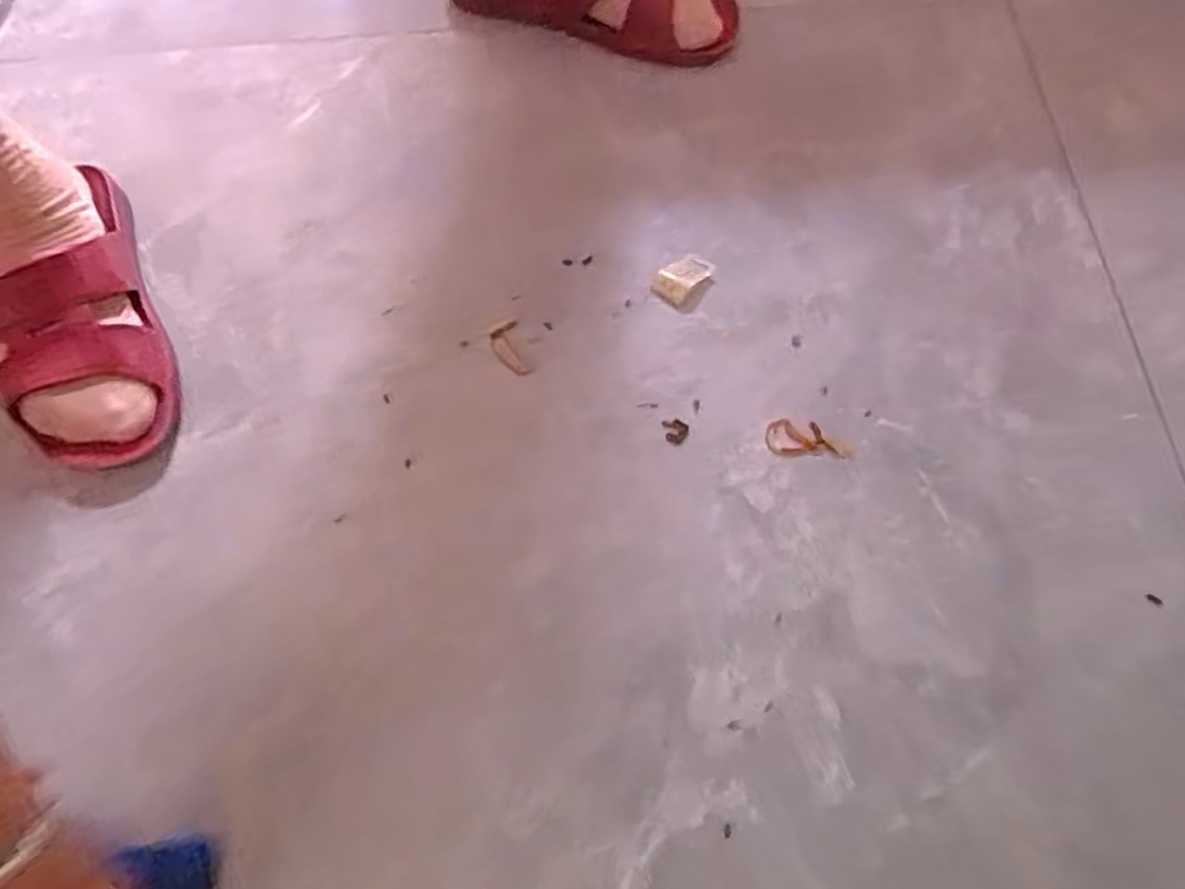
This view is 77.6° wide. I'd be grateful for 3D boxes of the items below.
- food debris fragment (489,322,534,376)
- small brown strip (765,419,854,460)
[{"bbox_3d":[-0.055,-0.062,0.490,0.021,0.004,0.042,-20,66,-6],"label":"food debris fragment"},{"bbox_3d":[0.132,-0.003,0.449,0.051,0.006,0.024,5,66,6],"label":"small brown strip"}]

